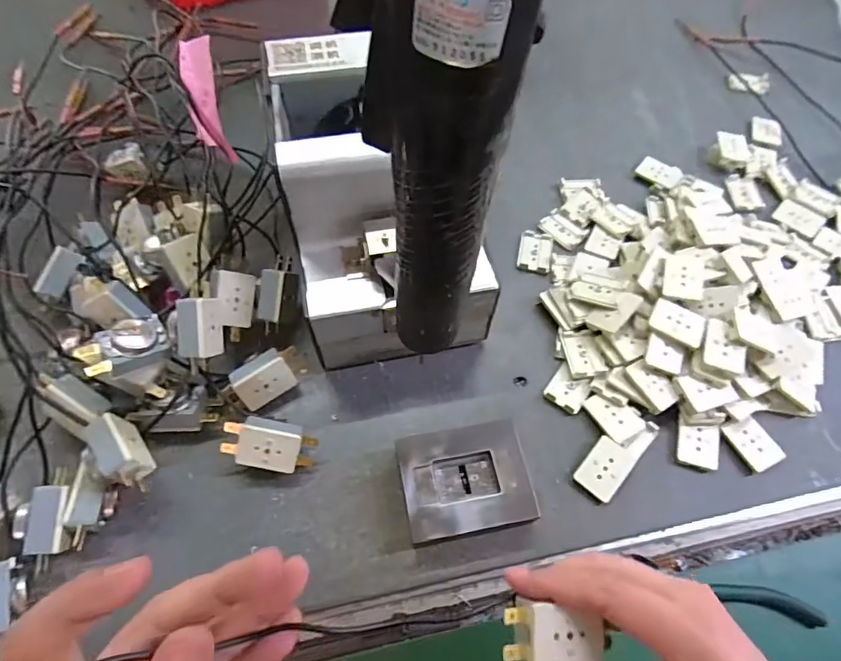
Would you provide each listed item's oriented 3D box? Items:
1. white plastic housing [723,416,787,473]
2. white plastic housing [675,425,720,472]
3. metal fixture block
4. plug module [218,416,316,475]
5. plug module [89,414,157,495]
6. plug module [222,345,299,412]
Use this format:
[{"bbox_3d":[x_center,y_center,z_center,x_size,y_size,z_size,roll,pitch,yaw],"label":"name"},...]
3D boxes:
[{"bbox_3d":[0.236,0.080,0.357,0.028,0.008,0.036,-21,66,-13],"label":"white plastic housing"},{"bbox_3d":[0.197,0.082,0.355,0.027,0.009,0.031,16,63,6],"label":"white plastic housing"},{"bbox_3d":[0.029,0.100,0.330,0.079,0.026,0.065,-9,64,-7],"label":"metal fixture block"},{"bbox_3d":[-0.100,0.075,0.337,0.056,0.024,0.032,5,93,-6],"label":"plug module"},{"bbox_3d":[-0.180,0.072,0.302,0.022,0.024,0.048,-32,66,-19],"label":"plug module"},{"bbox_3d":[-0.111,0.034,0.359,0.052,0.030,0.018,-29,32,-16],"label":"plug module"}]

